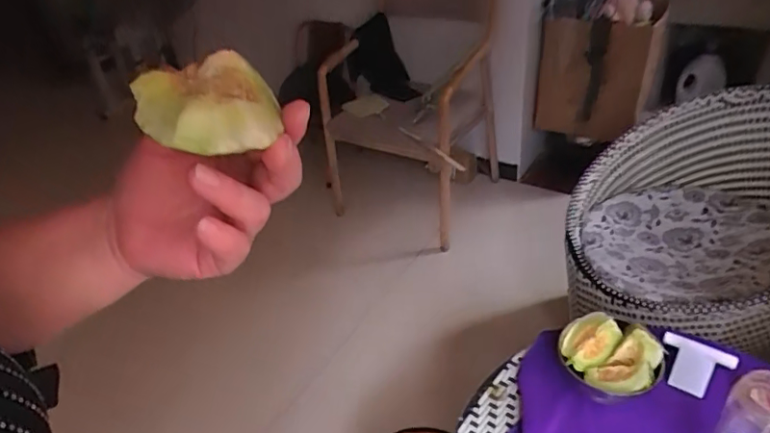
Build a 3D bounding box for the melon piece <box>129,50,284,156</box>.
[{"bbox_3d":[-0.085,-0.054,0.257,0.061,0.029,0.052,-14,37,-8],"label":"melon piece"}]

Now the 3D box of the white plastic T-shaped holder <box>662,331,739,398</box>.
[{"bbox_3d":[0.463,0.228,0.813,0.095,0.080,0.009,23,18,32],"label":"white plastic T-shaped holder"}]

